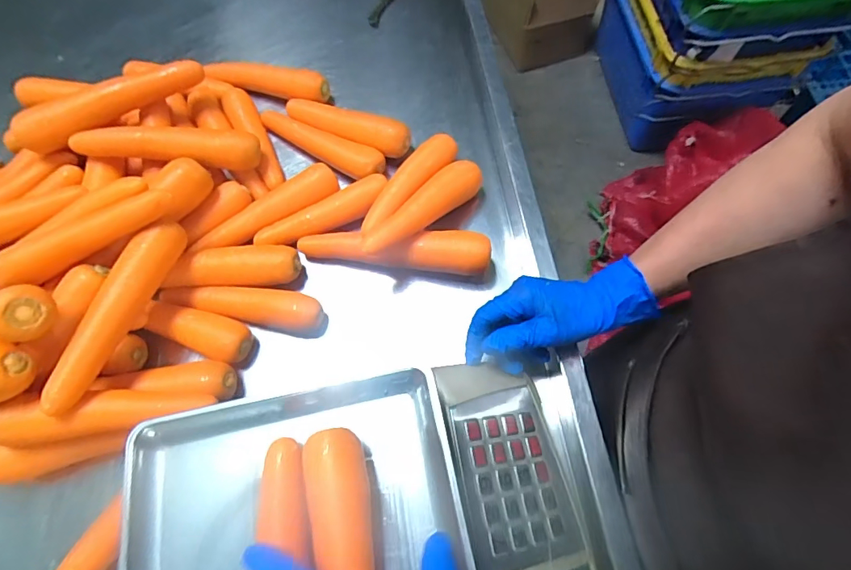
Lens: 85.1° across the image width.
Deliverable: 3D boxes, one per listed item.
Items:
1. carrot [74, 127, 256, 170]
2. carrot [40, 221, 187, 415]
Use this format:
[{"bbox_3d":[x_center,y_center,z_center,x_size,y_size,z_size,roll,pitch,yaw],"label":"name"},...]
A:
[{"bbox_3d":[-0.307,-0.165,0.563,0.208,0.057,0.048,0,66,3],"label":"carrot"},{"bbox_3d":[-0.299,0.021,0.448,0.035,0.037,0.206,15,68,10],"label":"carrot"}]

